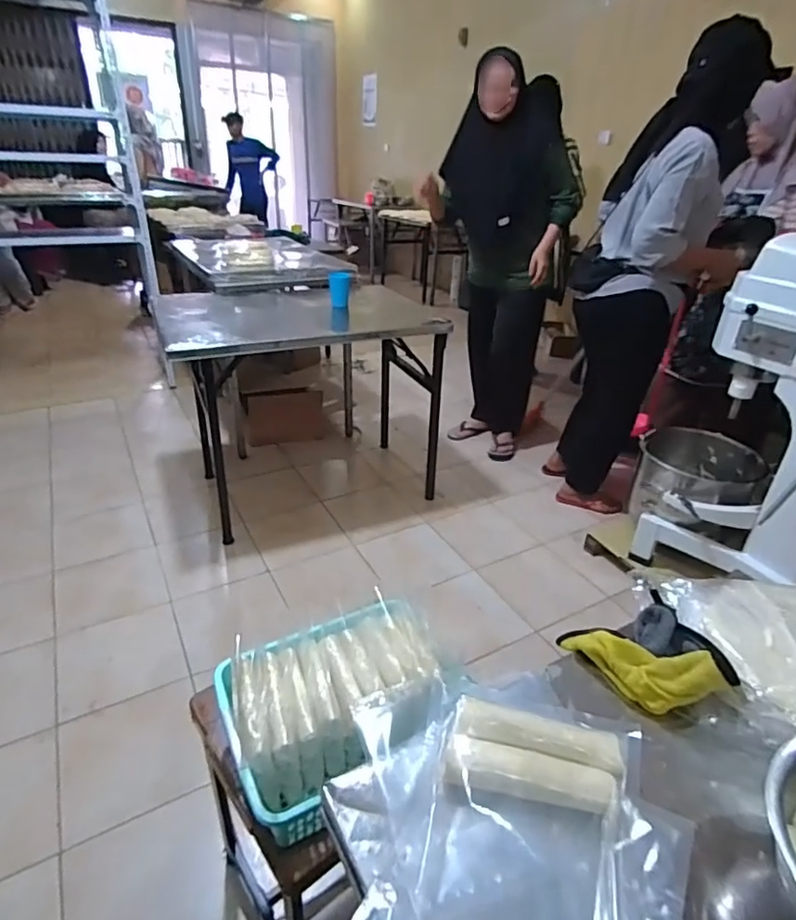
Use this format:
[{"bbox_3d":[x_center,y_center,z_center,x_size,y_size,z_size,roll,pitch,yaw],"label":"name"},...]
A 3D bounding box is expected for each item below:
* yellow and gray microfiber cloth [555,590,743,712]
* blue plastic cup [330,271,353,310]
[{"bbox_3d":[0.260,0.201,0.568,0.115,0.066,0.123,-5,30,-12],"label":"yellow and gray microfiber cloth"},{"bbox_3d":[-0.199,-0.593,1.887,0.074,0.111,0.090,0,30,-4],"label":"blue plastic cup"}]

